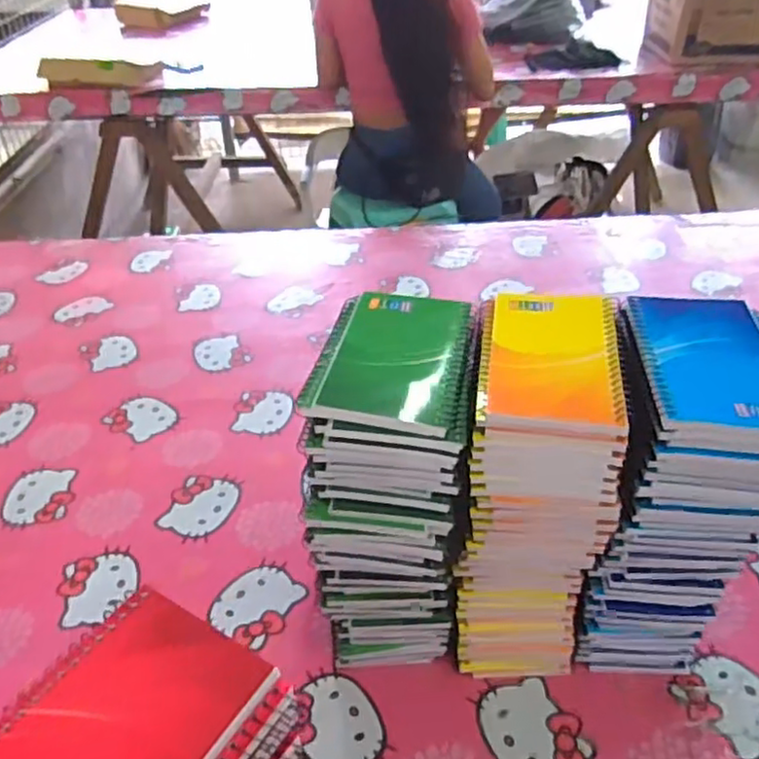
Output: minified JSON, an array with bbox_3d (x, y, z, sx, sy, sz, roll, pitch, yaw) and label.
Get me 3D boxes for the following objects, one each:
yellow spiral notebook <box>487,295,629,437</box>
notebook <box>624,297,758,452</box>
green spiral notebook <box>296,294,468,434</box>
[{"bbox_3d":[0.114,-0.016,0.441,0.083,0.016,0.125,6,39,10],"label":"yellow spiral notebook"},{"bbox_3d":[0.207,-0.009,0.430,0.082,0.021,0.128,2,38,4],"label":"notebook"},{"bbox_3d":[0.007,-0.017,0.450,0.090,0.012,0.131,6,39,10],"label":"green spiral notebook"}]

